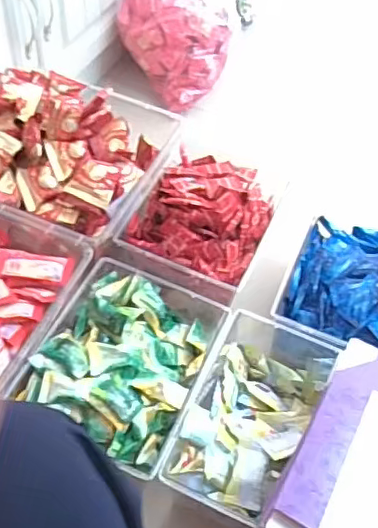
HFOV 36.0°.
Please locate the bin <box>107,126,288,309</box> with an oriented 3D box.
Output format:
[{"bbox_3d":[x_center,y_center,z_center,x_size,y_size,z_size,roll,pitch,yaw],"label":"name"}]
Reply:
[{"bbox_3d":[0.026,-0.072,0.899,0.193,0.093,0.241,23,54,12],"label":"bin"}]

